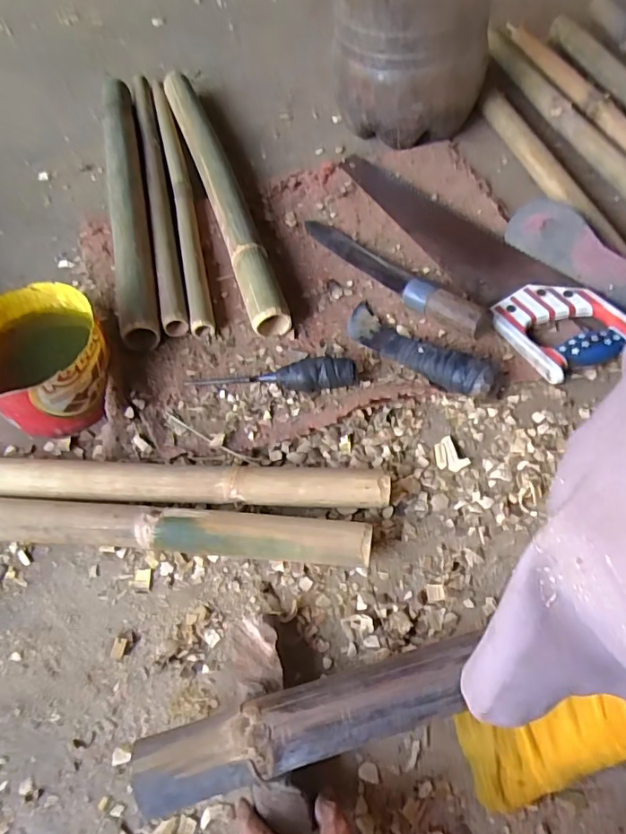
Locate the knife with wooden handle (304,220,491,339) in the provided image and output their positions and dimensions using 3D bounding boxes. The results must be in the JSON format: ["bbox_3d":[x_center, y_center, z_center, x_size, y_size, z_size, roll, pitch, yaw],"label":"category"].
[{"bbox_3d":[0.098,-0.198,0.721,0.042,0.047,0.322,-36,61,-19],"label":"knife with wooden handle"}]

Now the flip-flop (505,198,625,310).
[{"bbox_3d":[0.350,-0.199,0.697,0.076,0.026,0.235,-44,63,7],"label":"flip-flop"}]

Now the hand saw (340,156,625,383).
[{"bbox_3d":[0.207,-0.244,0.753,0.117,0.037,0.512,-26,59,-13],"label":"hand saw"}]

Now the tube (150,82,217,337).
[{"bbox_3d":[-0.215,-0.376,0.876,0.034,0.027,0.671,-14,57,-5],"label":"tube"}]

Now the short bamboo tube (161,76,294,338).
[{"bbox_3d":[-0.152,-0.374,0.855,0.050,0.057,0.664,-17,57,-7],"label":"short bamboo tube"}]

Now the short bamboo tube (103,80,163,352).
[{"bbox_3d":[-0.291,-0.362,0.860,0.061,0.057,0.653,-14,57,-5],"label":"short bamboo tube"}]

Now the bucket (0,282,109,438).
[{"bbox_3d":[-0.314,-0.067,0.653,0.157,0.095,0.151,-2,56,3],"label":"bucket"}]

